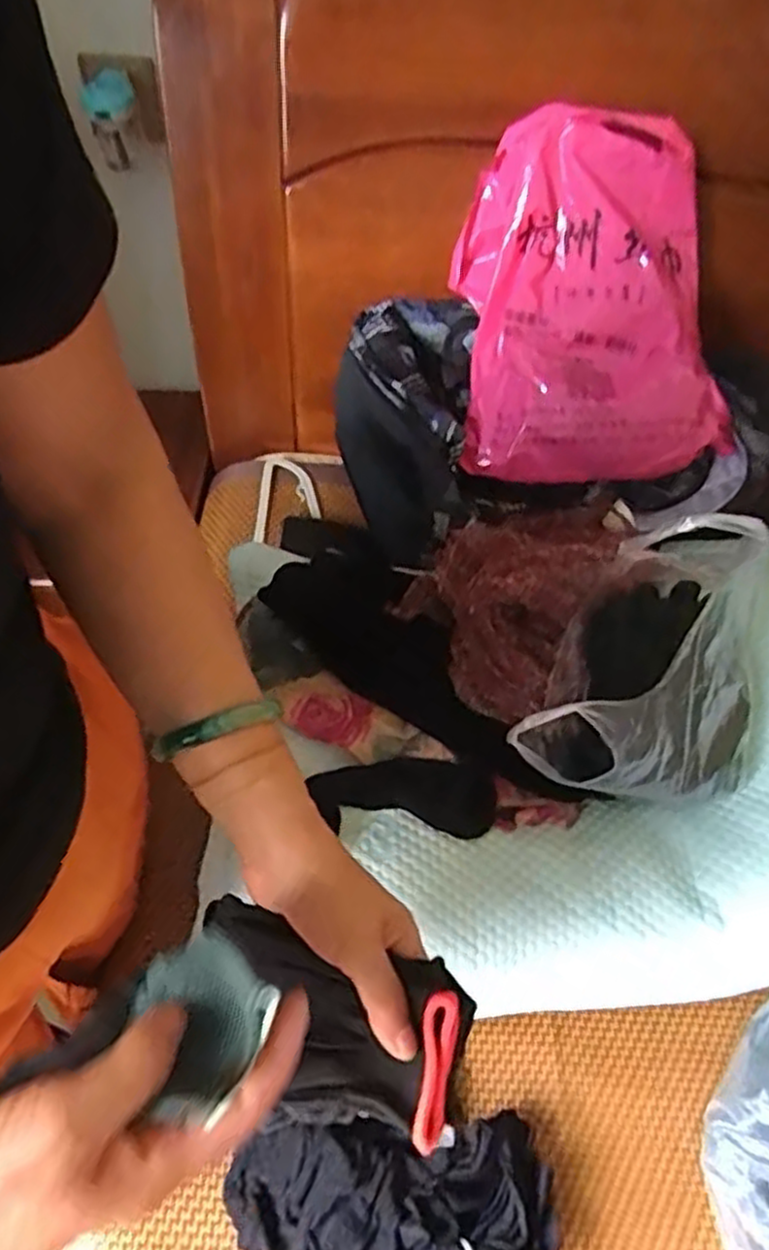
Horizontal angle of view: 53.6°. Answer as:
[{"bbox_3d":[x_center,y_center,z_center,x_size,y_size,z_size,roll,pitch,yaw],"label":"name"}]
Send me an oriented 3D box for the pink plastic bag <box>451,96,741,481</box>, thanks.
[{"bbox_3d":[0.217,-0.337,0.787,0.267,0.225,0.294,1,52,-2],"label":"pink plastic bag"}]

